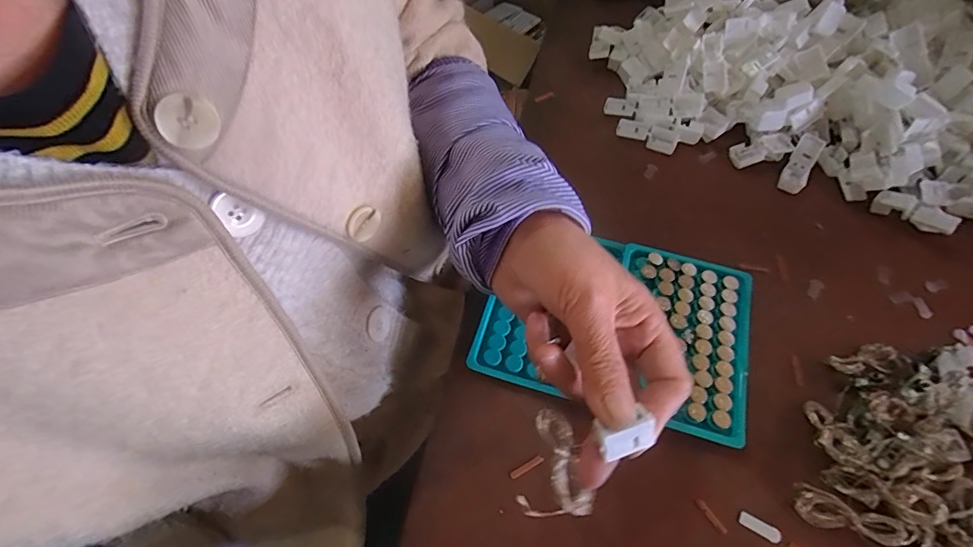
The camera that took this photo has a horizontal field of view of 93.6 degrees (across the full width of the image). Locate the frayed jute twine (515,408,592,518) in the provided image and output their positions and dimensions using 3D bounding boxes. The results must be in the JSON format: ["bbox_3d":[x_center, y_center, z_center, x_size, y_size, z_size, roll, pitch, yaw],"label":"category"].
[{"bbox_3d":[0.034,0.098,0.240,0.035,0.010,0.052,-2,63,-2],"label":"frayed jute twine"}]

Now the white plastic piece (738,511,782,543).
[{"bbox_3d":[0.167,0.154,0.278,0.024,0.004,0.008,29,64,15],"label":"white plastic piece"}]

